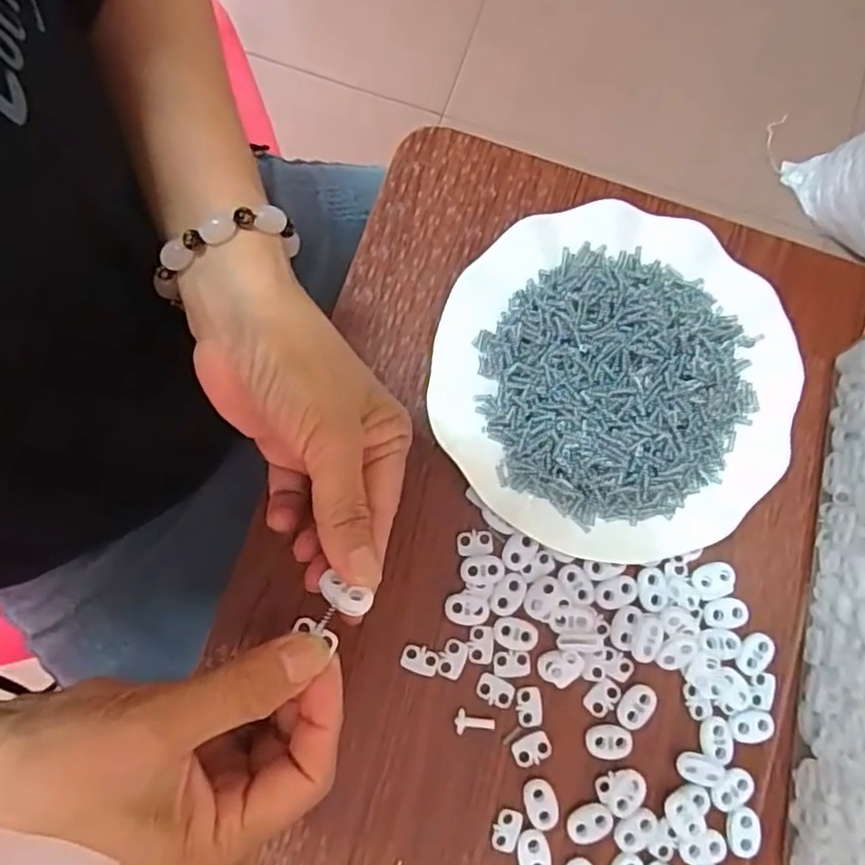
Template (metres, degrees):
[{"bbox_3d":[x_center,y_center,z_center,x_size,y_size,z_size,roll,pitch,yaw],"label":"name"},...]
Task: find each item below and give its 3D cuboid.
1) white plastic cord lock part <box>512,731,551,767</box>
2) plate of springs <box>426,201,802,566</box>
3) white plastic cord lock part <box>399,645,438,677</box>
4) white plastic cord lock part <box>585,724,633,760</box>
[{"bbox_3d":[0.050,0.157,0.318,0.019,0.004,0.013,-22,80,-6],"label":"white plastic cord lock part"},{"bbox_3d":[0.095,-0.027,0.340,0.182,0.028,0.180,0,79,-1],"label":"plate of springs"},{"bbox_3d":[-0.006,0.115,0.323,0.019,0.004,0.013,17,79,2],"label":"white plastic cord lock part"},{"bbox_3d":[0.088,0.154,0.319,0.022,0.004,0.016,7,79,0],"label":"white plastic cord lock part"}]

